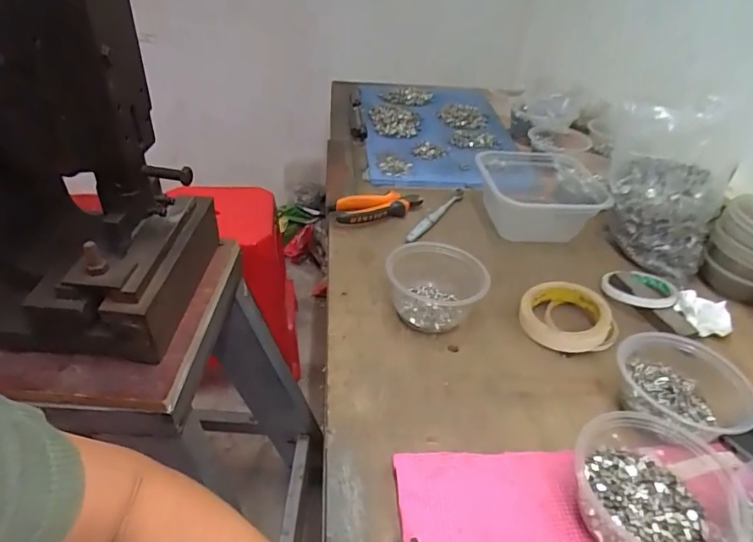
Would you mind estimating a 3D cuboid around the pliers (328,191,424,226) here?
[{"bbox_3d":[0.005,-0.099,0.731,0.143,0.027,0.046,-11,39,-19],"label":"pliers"}]

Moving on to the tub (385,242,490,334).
[{"bbox_3d":[0.067,0.019,0.563,0.111,0.066,0.090,11,38,10],"label":"tub"}]

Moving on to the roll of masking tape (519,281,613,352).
[{"bbox_3d":[0.222,0.050,0.569,0.095,0.033,0.095,2,37,-2],"label":"roll of masking tape"}]

